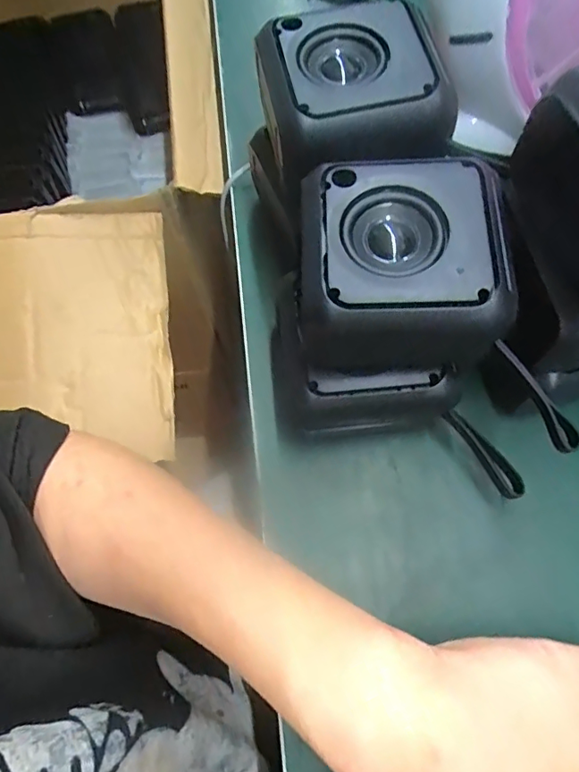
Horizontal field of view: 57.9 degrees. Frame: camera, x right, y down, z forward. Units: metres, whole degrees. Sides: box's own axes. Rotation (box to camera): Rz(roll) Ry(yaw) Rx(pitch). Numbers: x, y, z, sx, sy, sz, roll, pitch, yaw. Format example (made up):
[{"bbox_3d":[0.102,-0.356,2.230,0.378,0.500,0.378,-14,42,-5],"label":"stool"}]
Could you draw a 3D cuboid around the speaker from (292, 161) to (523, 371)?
[{"bbox_3d":[0.050,-0.056,0.245,0.091,0.054,0.084,1,70,3],"label":"speaker"}]

